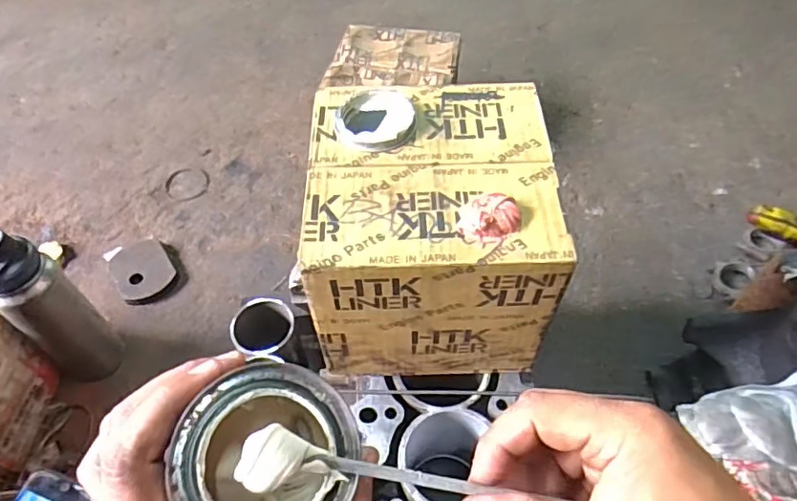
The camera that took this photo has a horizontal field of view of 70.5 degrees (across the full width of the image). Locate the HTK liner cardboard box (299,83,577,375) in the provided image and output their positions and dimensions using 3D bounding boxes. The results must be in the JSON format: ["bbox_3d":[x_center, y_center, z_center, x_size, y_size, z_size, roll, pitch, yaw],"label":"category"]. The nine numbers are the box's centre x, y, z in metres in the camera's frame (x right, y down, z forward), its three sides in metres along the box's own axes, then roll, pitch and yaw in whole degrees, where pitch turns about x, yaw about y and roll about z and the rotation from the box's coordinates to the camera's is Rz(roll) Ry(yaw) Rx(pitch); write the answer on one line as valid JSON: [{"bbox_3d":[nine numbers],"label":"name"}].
[{"bbox_3d":[0.024,-0.018,0.472,0.174,0.162,0.178,-2,54,0],"label":"HTK liner cardboard box"}]

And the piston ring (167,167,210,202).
[{"bbox_3d":[-0.380,-0.119,1.017,0.075,0.006,0.080,-5,55,-4],"label":"piston ring"}]

